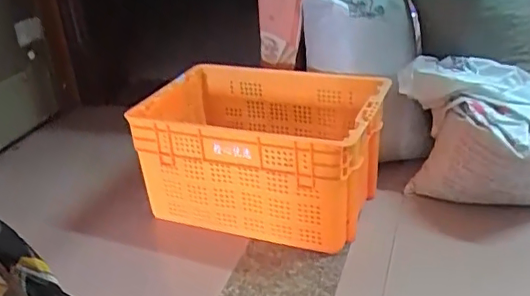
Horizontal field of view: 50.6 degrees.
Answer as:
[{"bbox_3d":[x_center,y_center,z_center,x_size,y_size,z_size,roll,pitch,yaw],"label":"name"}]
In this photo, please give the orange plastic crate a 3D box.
[{"bbox_3d":[0.001,0.012,1.491,0.569,0.355,0.400,9,31,24],"label":"orange plastic crate"}]

